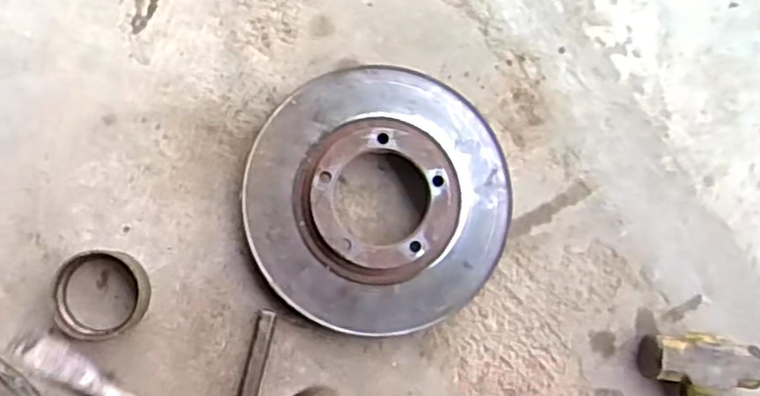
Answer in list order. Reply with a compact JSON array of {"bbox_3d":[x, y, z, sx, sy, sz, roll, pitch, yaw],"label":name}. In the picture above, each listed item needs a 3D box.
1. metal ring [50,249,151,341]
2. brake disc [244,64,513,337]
[{"bbox_3d":[-0.246,0.085,0.615,0.078,0.033,0.077,1,86,-7],"label":"metal ring"},{"bbox_3d":[0.001,-0.001,0.650,0.236,0.048,0.243,1,86,-7],"label":"brake disc"}]

